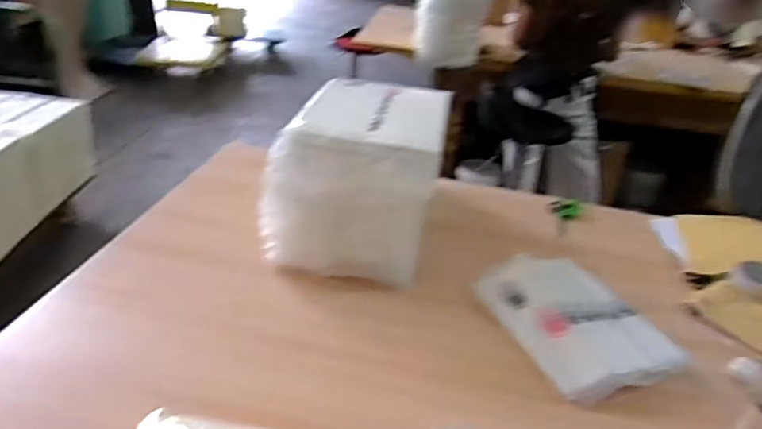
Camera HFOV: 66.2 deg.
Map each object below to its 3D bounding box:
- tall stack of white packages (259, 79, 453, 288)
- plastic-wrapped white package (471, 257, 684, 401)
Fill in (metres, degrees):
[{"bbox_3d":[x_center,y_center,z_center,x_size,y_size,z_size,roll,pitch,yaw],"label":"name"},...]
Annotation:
[{"bbox_3d":[-0.033,-0.092,1.174,0.293,0.236,0.396,9,30,6],"label":"tall stack of white packages"},{"bbox_3d":[0.312,0.172,0.988,0.227,0.034,0.332,-7,31,-24],"label":"plastic-wrapped white package"}]

